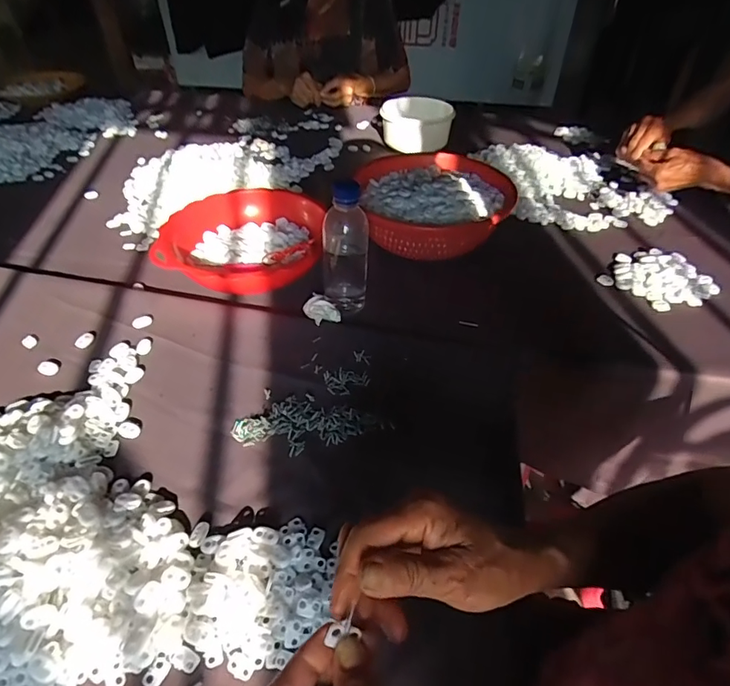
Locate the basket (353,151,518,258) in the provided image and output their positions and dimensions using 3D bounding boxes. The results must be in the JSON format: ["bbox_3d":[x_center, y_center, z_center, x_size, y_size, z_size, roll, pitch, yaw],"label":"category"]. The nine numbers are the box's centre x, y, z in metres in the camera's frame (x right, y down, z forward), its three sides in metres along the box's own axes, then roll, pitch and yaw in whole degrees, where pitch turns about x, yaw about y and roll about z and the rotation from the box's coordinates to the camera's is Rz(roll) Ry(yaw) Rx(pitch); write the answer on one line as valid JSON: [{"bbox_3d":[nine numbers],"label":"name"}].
[{"bbox_3d":[0.110,-0.210,0.782,0.232,0.100,0.252,-1,43,-3],"label":"basket"}]

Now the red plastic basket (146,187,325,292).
[{"bbox_3d":[-0.179,-0.145,0.722,0.212,0.069,0.234,2,42,0],"label":"red plastic basket"}]

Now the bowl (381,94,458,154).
[{"bbox_3d":[0.122,-0.500,1.112,0.150,0.098,0.194,9,43,8],"label":"bowl"}]

